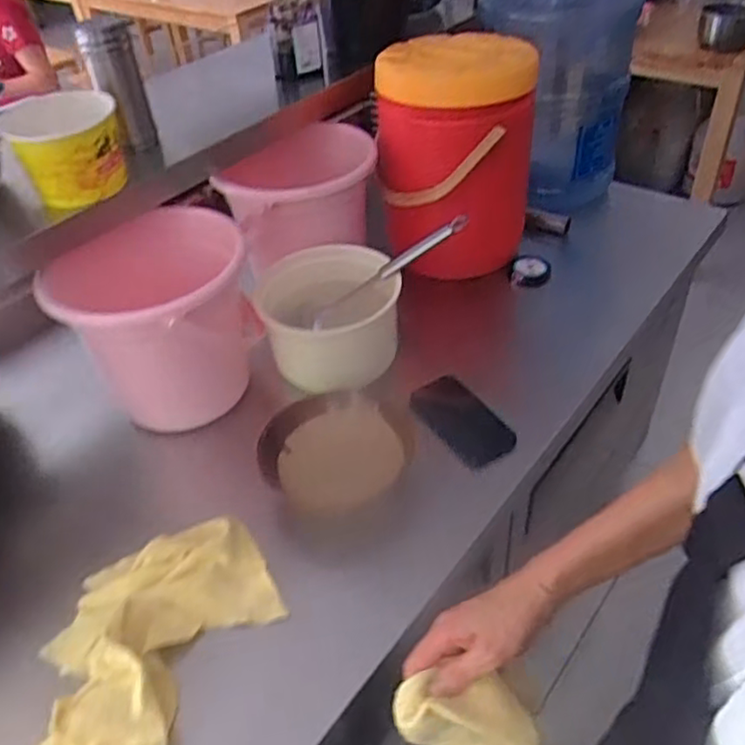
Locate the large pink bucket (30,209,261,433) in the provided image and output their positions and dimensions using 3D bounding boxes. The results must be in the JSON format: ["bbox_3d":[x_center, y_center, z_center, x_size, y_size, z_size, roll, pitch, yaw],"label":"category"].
[{"bbox_3d":[-0.266,-0.061,0.880,0.250,0.223,0.225,-18,44,-16],"label":"large pink bucket"}]

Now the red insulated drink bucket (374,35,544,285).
[{"bbox_3d":[0.133,-0.334,1.092,0.237,0.326,0.248,-4,42,-1],"label":"red insulated drink bucket"}]

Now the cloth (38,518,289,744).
[{"bbox_3d":[-0.233,0.259,0.678,0.201,0.048,0.292,22,48,26],"label":"cloth"}]

